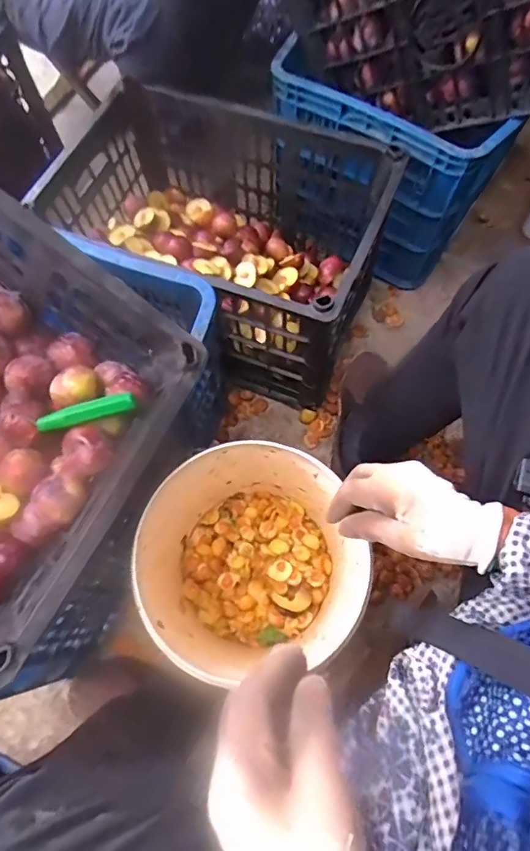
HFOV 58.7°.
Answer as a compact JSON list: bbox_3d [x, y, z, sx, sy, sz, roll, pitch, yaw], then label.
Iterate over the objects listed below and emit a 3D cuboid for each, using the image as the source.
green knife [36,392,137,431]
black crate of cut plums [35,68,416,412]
[{"bbox_3d":[-0.190,-0.015,0.502,0.102,0.011,0.020,-13,69,-5],"label":"green knife"},{"bbox_3d":[-0.065,-0.307,0.812,0.488,0.279,0.390,26,71,10],"label":"black crate of cut plums"}]

